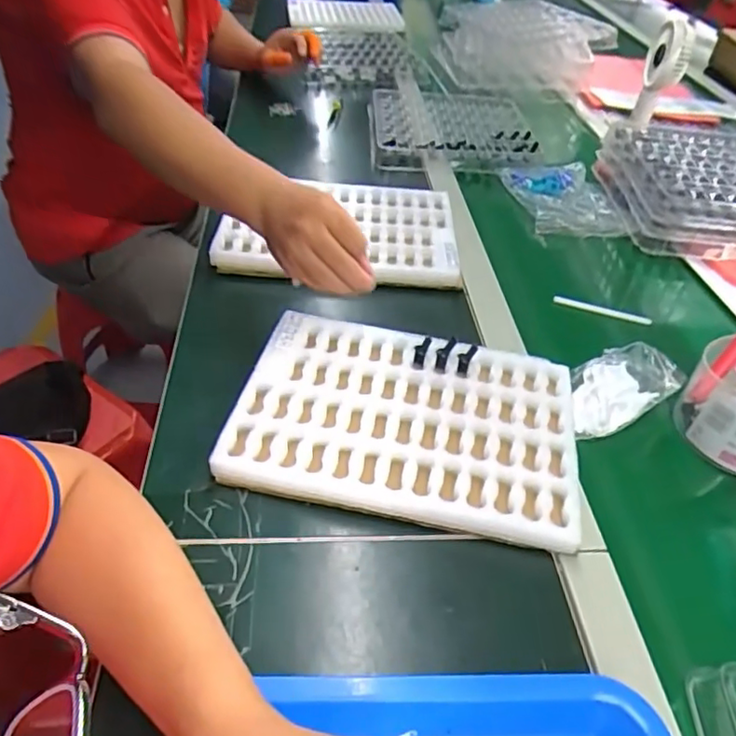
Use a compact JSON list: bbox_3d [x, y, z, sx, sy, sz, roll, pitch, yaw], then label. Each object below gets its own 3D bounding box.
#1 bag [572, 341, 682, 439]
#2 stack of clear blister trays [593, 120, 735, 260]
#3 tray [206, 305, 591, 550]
[{"bbox_3d":[0.227,0.016,0.549,0.117,0.033,0.071,-22,50,-27],"label":"bag"},{"bbox_3d":[0.475,-0.249,0.820,0.249,0.067,0.254,3,43,-5],"label":"stack of clear blister trays"},{"bbox_3d":[0.035,0.042,0.500,0.269,0.031,0.189,11,43,5],"label":"tray"}]

